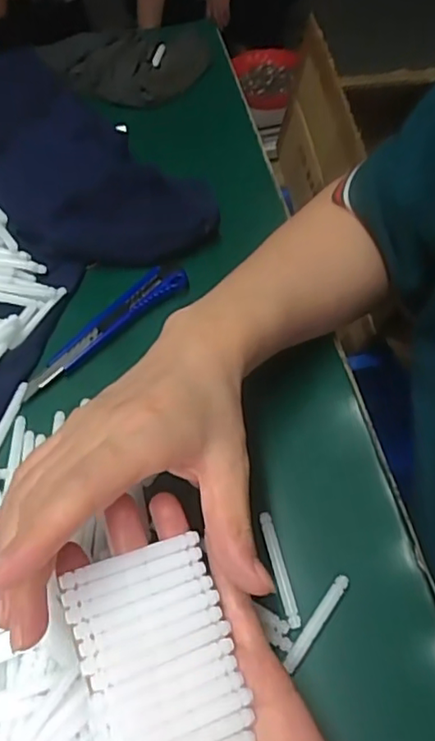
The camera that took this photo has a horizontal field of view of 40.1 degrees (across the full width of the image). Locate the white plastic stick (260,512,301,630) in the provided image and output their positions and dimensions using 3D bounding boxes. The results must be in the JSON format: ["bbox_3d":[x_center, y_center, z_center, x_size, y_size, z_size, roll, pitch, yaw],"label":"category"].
[{"bbox_3d":[0.031,0.099,0.302,0.006,0.004,0.058,-11,55,-7],"label":"white plastic stick"}]

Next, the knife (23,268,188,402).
[{"bbox_3d":[-0.077,-0.032,0.402,0.131,0.015,0.024,-37,62,-23],"label":"knife"}]

